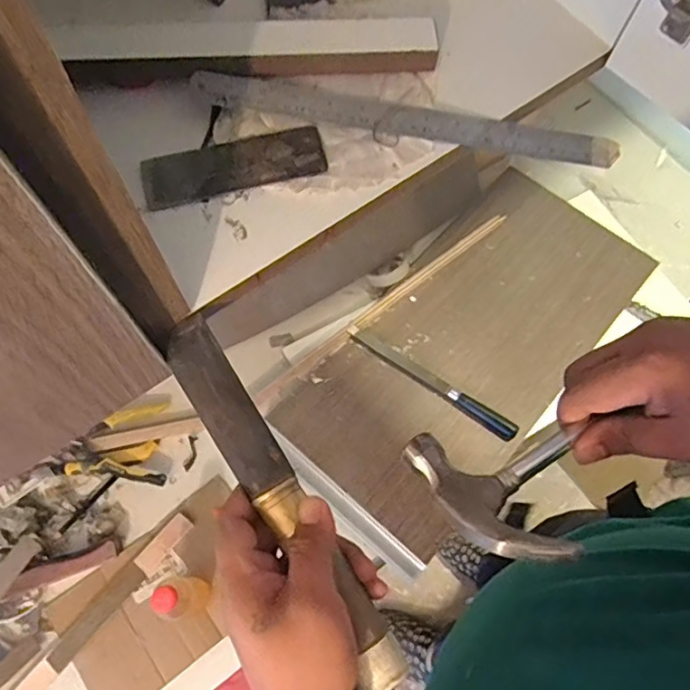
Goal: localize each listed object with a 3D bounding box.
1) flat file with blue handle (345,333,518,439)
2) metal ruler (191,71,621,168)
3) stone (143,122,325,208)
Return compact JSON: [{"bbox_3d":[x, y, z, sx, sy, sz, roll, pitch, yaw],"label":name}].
[{"bbox_3d":[0.146,0.061,0.975,0.314,0.029,0.030,35,72,11],"label":"flat file with blue handle"},{"bbox_3d":[0.053,-0.173,0.452,0.328,0.010,0.026,7,77,-6],"label":"metal ruler"},{"bbox_3d":[-0.082,-0.133,0.428,0.134,0.009,0.040,-13,70,-7],"label":"stone"}]

